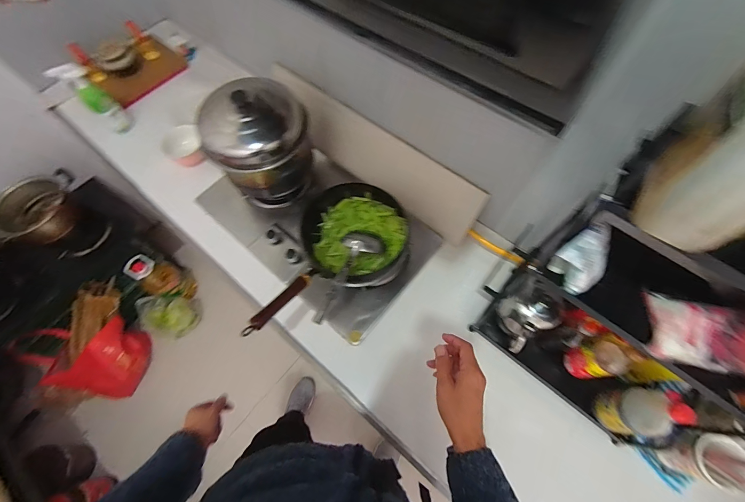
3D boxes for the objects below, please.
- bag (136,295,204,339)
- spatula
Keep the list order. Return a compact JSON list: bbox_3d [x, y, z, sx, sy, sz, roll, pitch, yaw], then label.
[{"bbox_3d":[-1.024,0.328,1.597,0.243,0.220,0.184,-5,66,0],"label":"bag"},{"bbox_3d":[-0.058,0.047,0.745,0.101,0.072,0.255,21,53,11],"label":"spatula"}]

